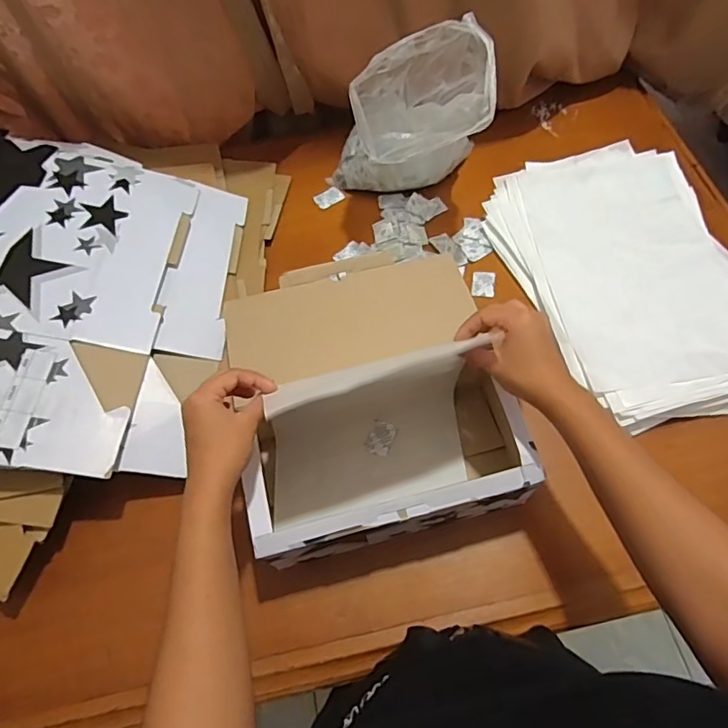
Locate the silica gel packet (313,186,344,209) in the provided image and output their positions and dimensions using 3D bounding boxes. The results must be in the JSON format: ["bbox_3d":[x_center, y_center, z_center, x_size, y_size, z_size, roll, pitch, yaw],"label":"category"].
[{"bbox_3d":[-0.053,-0.252,0.793,0.042,0.004,0.030,-32,66,-13],"label":"silica gel packet"}]

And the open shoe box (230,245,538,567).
[{"bbox_3d":[0.002,0.029,0.589,0.277,0.110,0.314,-14,63,-4],"label":"open shoe box"}]

